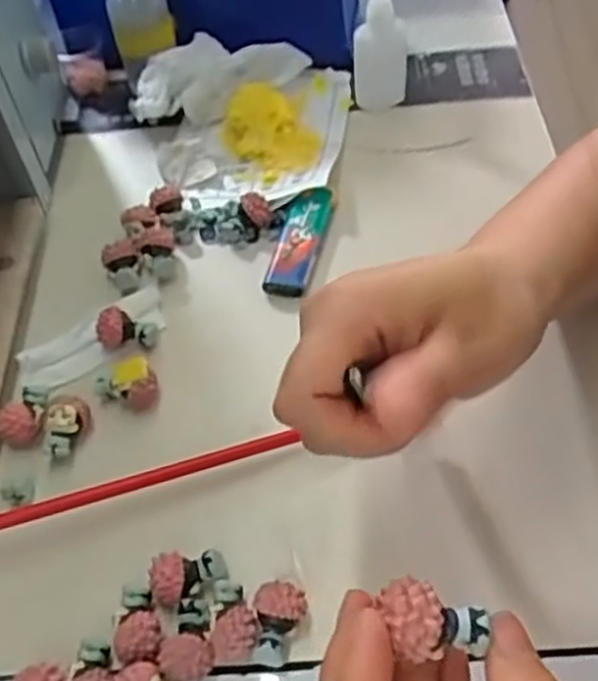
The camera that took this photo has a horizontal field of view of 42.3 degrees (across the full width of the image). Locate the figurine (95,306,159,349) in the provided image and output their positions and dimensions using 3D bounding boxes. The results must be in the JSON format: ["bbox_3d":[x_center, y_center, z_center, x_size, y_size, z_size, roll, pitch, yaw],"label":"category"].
[{"bbox_3d":[-0.087,-0.004,0.388,0.029,0.017,0.016,9,54,12],"label":"figurine"}]

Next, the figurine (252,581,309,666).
[{"bbox_3d":[-0.006,0.108,0.294,0.019,0.018,0.027,-8,53,-1],"label":"figurine"}]

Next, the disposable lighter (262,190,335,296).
[{"bbox_3d":[0.000,-0.052,0.419,0.025,0.015,0.071,9,52,9],"label":"disposable lighter"}]

